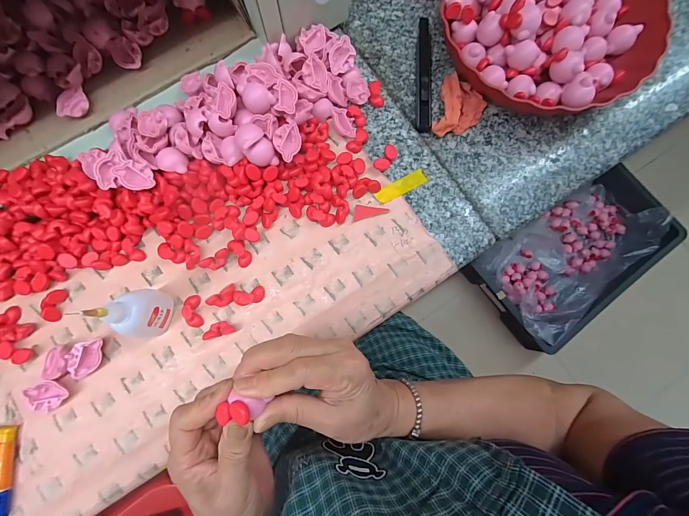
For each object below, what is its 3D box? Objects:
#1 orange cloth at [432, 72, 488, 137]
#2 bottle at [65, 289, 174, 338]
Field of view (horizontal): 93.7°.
[{"bbox_3d":[0.134,-0.173,0.368,0.052,0.020,0.079,16,81,2],"label":"orange cloth"},{"bbox_3d":[-0.186,0.050,0.281,0.031,0.092,0.042,-13,83,-4],"label":"bottle"}]

